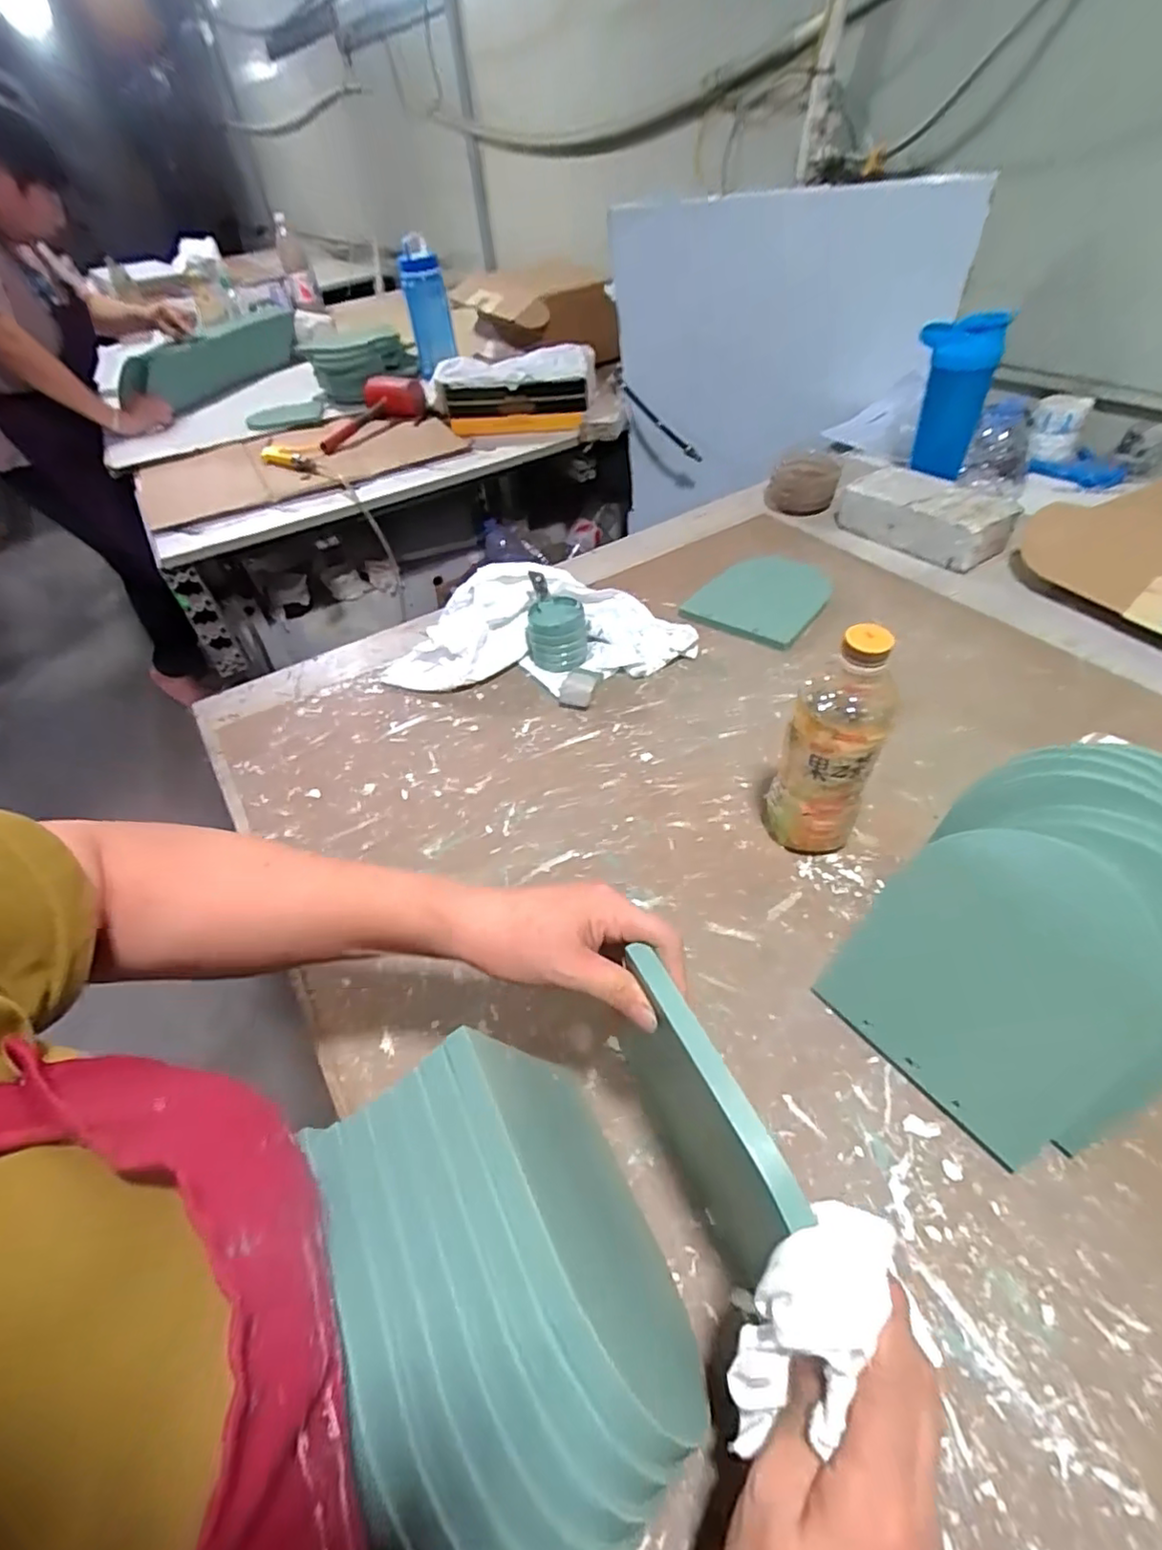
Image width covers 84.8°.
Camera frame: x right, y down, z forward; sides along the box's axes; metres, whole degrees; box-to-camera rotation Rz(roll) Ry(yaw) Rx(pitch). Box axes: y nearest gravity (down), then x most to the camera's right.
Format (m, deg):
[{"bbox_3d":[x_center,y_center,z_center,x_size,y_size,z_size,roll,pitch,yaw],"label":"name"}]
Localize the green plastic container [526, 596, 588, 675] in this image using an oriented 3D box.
[{"bbox_3d":[-0.028,-0.162,0.742,0.069,0.060,0.065,-6,46,1],"label":"green plastic container"}]

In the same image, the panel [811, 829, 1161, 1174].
[{"bbox_3d":[0.253,0.123,0.391,0.148,0.172,0.010,41,20,33],"label":"panel"}]

